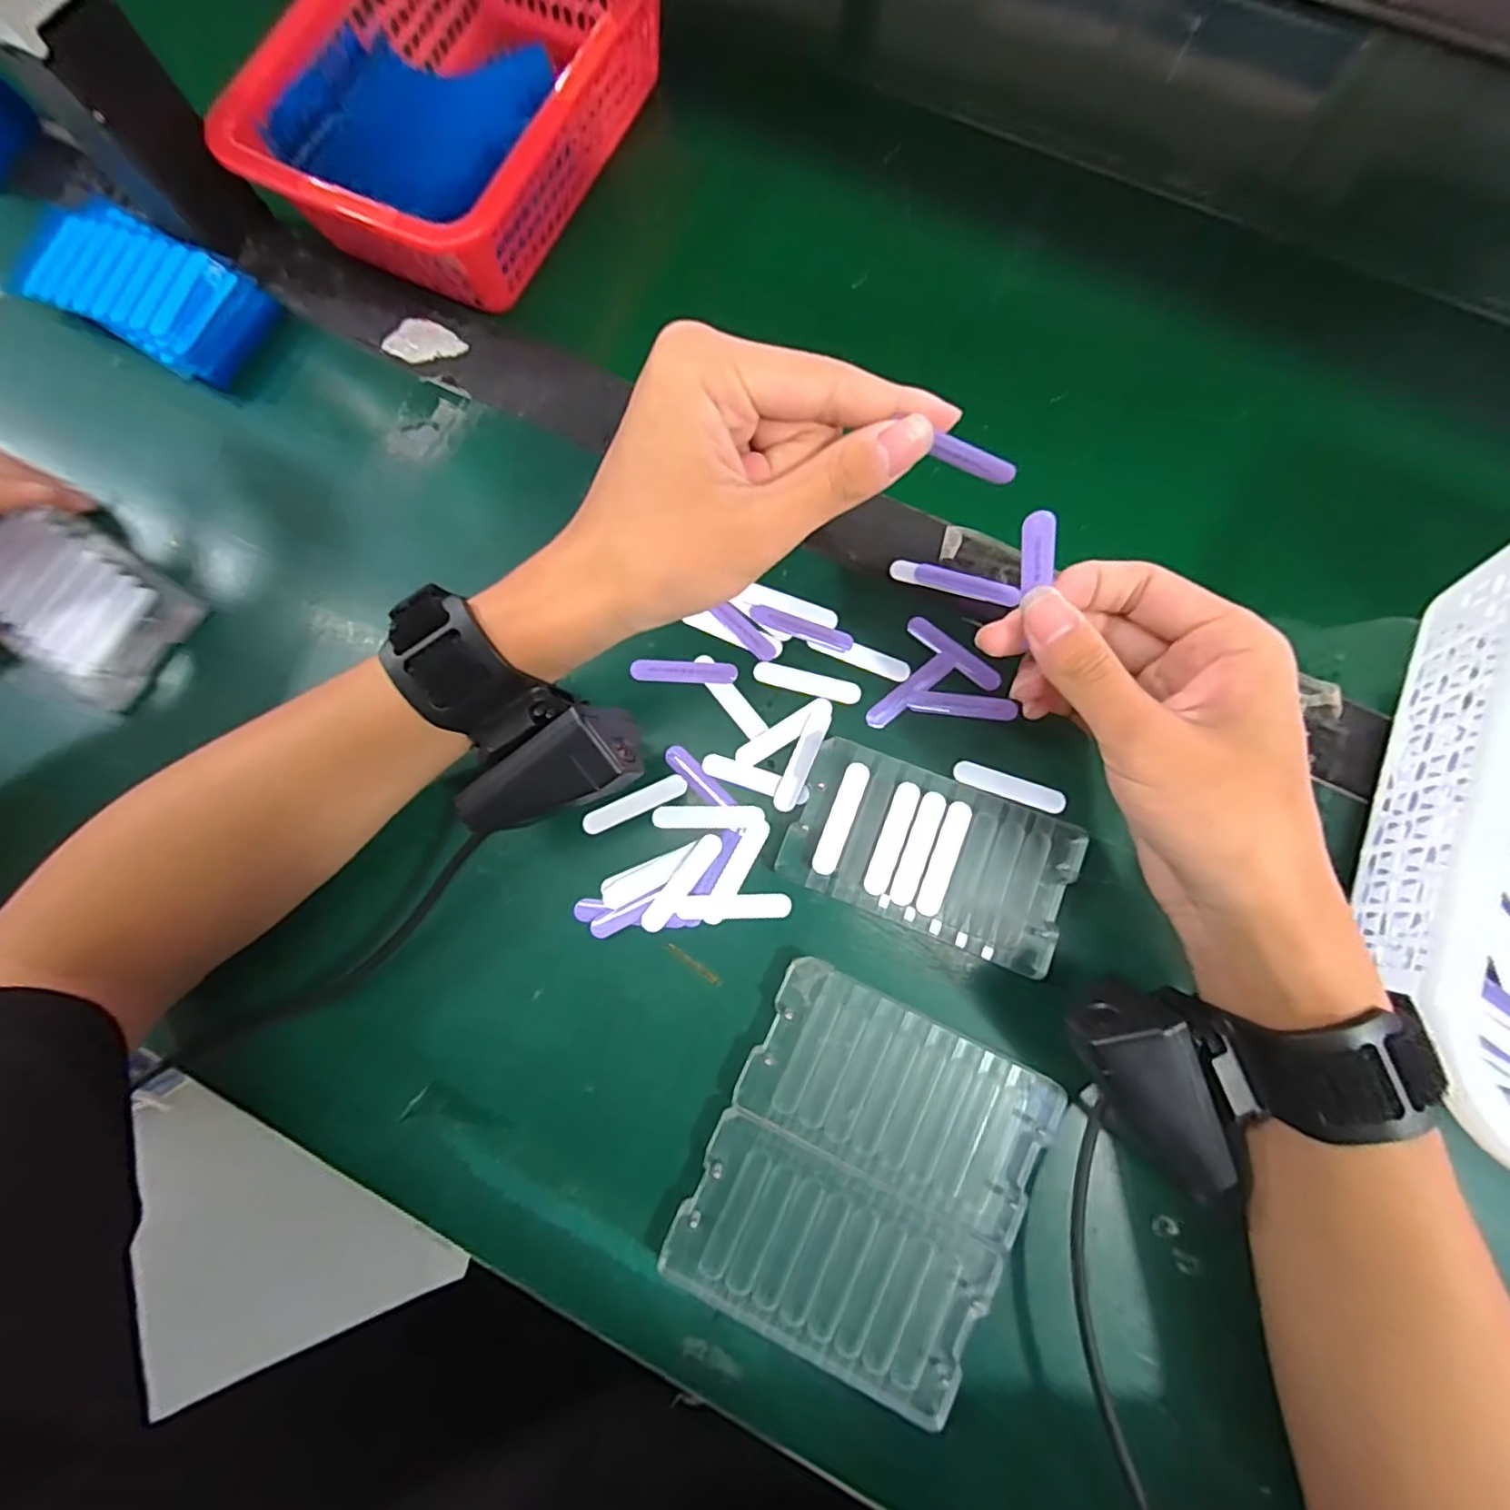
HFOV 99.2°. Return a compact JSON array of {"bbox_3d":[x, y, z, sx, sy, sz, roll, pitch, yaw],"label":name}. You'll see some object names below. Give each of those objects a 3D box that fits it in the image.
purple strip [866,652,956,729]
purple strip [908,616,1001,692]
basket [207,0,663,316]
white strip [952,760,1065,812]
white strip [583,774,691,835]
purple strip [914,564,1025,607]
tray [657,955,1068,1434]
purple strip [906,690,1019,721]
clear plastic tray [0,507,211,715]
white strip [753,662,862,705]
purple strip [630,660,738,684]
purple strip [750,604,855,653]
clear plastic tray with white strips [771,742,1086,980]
[{"bbox_3d":[0.074,-0.031,0.303,0.052,0.004,0.011,-38,82,-8],"label":"purple strip"},{"bbox_3d":[0.095,-0.048,0.305,0.051,0.004,0.010,37,80,5],"label":"purple strip"},{"bbox_3d":[-0.146,-0.353,0.340,0.145,0.060,0.235,29,80,4],"label":"basket"},{"bbox_3d":[0.117,0.015,0.296,0.051,0.004,0.012,19,79,2],"label":"white strip"},{"bbox_3d":[-0.056,0.023,0.299,0.051,0.004,0.010,-24,81,-6],"label":"white strip"},{"bbox_3d":[0.102,-0.082,0.309,0.049,0.004,0.011,18,80,10],"label":"purple strip"},{"bbox_3d":[0.045,0.173,0.264,0.122,0.012,0.134,26,79,3],"label":"tray"},{"bbox_3d":[0.097,-0.024,0.303,0.050,0.004,0.010,6,79,-1],"label":"purple strip"},{"bbox_3d":[-0.338,-0.078,0.317,0.110,0.013,0.068,31,80,4],"label":"clear plastic tray"},{"bbox_3d":[0.025,-0.035,0.305,0.050,0.004,0.011,15,79,1],"label":"white strip"},{"bbox_3d":[-0.034,-0.040,0.308,0.050,0.004,0.010,3,79,-1],"label":"purple strip"},{"bbox_3d":[0.022,-0.061,0.310,0.050,0.004,0.010,20,79,2],"label":"purple strip"},{"bbox_3d":[0.078,0.044,0.285,0.121,0.012,0.066,22,79,3],"label":"clear plastic tray with white strips"}]

